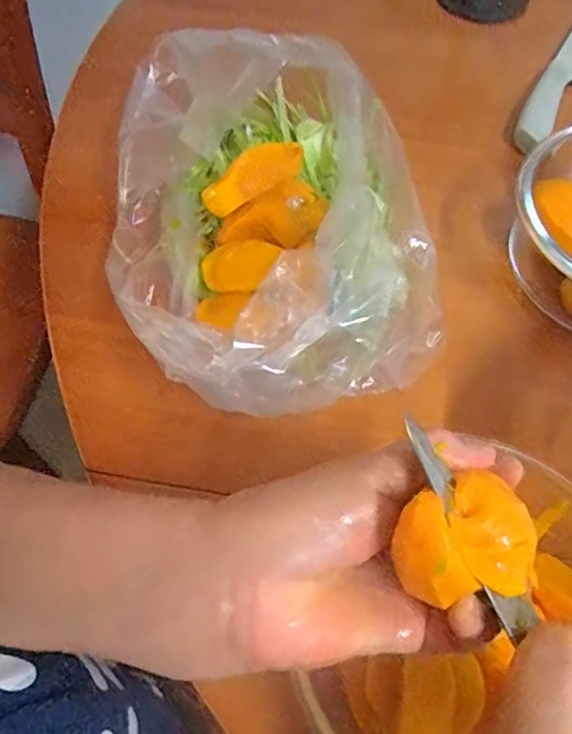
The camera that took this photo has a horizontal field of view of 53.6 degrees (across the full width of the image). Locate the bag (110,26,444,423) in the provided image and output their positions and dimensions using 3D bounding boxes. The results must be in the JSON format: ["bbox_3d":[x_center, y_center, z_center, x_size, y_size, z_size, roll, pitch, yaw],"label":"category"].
[{"bbox_3d":[-0.011,-0.111,0.380,0.214,0.089,0.274,-5,60,-3],"label":"bag"}]

